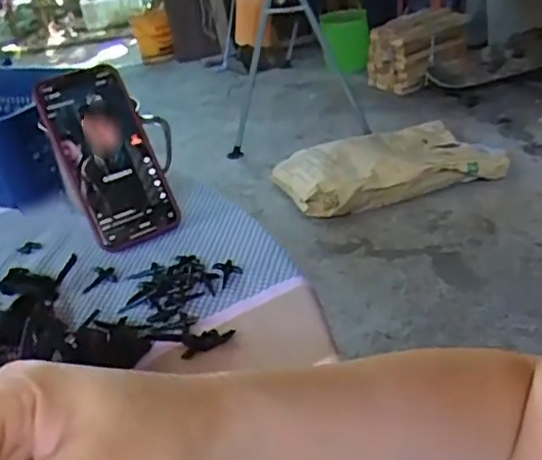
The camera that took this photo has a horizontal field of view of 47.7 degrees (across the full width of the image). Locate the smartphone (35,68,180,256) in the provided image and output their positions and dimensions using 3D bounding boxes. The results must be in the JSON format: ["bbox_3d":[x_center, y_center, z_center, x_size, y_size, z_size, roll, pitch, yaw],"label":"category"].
[{"bbox_3d":[-0.141,-0.064,0.534,0.075,0.157,0.013,-24,-1,-19],"label":"smartphone"}]

